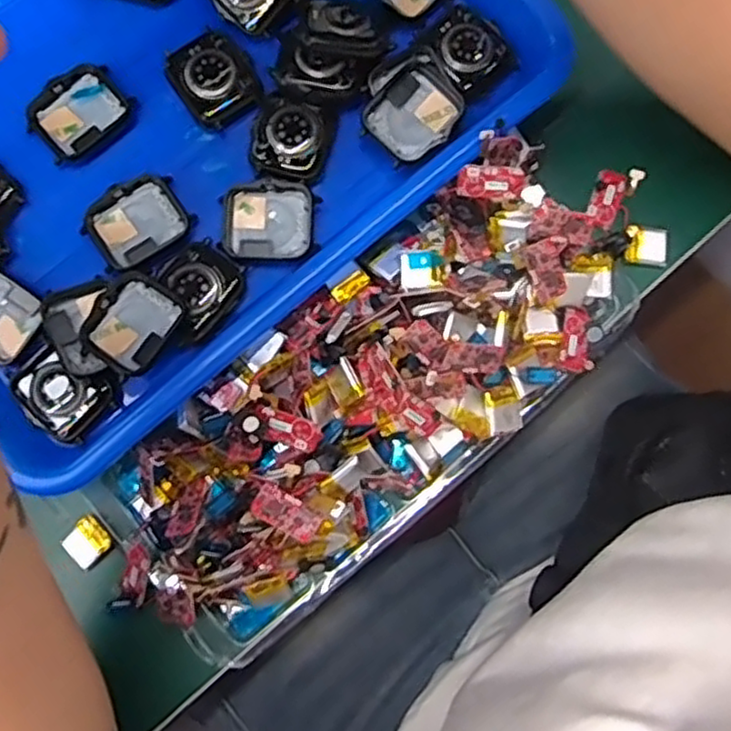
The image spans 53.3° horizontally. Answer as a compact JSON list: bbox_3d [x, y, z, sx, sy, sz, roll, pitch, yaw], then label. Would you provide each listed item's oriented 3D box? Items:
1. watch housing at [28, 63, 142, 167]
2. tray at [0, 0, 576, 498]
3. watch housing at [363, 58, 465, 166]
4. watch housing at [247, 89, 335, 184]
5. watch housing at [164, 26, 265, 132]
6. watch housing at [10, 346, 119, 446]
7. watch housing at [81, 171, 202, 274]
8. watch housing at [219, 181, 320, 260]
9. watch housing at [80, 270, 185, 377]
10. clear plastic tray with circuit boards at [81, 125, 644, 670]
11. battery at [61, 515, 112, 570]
[{"bbox_3d":[-0.135,-0.121,0.345,0.045,0.005,0.037,-40,82,-7],"label":"watch housing"},{"bbox_3d":[-0.086,-0.136,0.344,0.308,0.033,0.235,-39,82,-7],"label":"tray"},{"bbox_3d":[0.022,-0.117,0.341,0.038,0.009,0.042,39,82,6],"label":"watch housing"},{"bbox_3d":[-0.036,-0.108,0.346,0.038,0.013,0.038,15,80,3],"label":"watch housing"},{"bbox_3d":[-0.072,-0.137,0.347,0.037,0.010,0.043,-32,82,-6],"label":"watch housing"},{"bbox_3d":[-0.136,0.011,0.327,0.042,0.007,0.034,40,82,6],"label":"watch housing"},{"bbox_3d":[-0.106,-0.067,0.339,0.045,0.008,0.035,-39,82,-6],"label":"watch housing"},{"bbox_3d":[-0.045,-0.067,0.340,0.043,0.010,0.035,3,80,0],"label":"watch housing"},{"bbox_3d":[-0.104,-0.018,0.328,0.035,0.011,0.043,34,82,6],"label":"watch housing"},{"bbox_3d":[0.016,0.004,0.334,0.300,0.046,0.118,-40,82,-7],"label":"clear plastic tray with circuit boards"},{"bbox_3d":[-0.128,0.081,0.335,0.020,0.007,0.018,-40,82,-7],"label":"battery"}]

